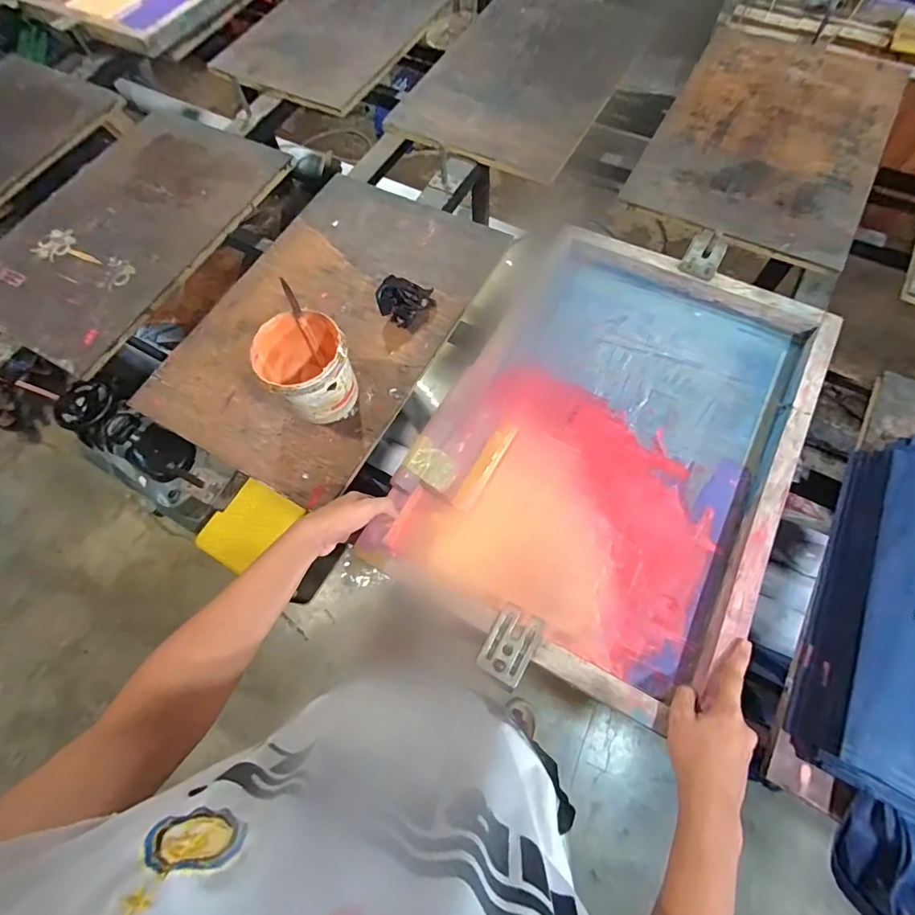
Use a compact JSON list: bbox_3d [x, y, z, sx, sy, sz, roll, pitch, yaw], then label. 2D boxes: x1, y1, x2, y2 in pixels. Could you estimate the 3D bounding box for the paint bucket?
[{"bbox_3d":[-0.216,-0.129,0.677,0.122,0.110,0.130,-32,70,-10],"label":"paint bucket"}]

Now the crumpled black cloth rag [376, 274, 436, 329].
[{"bbox_3d":[-0.087,-0.265,0.770,0.090,0.048,0.082,8,68,6],"label":"crumpled black cloth rag"}]

